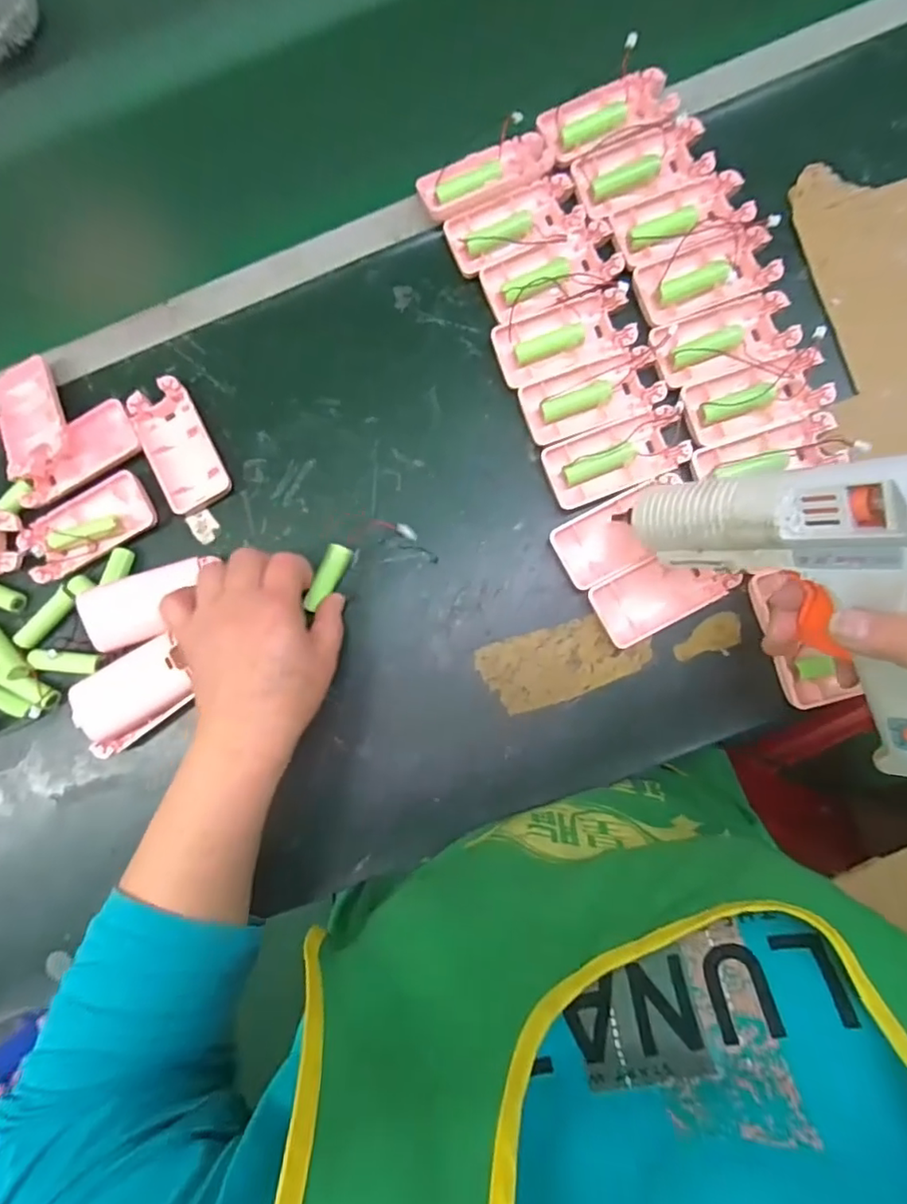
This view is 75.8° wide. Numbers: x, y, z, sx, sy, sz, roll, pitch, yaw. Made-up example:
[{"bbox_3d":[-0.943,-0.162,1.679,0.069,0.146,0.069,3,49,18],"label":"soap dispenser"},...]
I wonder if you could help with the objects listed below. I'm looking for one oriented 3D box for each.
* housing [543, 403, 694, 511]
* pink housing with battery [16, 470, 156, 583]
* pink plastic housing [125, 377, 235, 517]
[{"bbox_3d":[0.111,-0.098,0.398,0.093,0.012,0.044,-20,85,1],"label":"housing"},{"bbox_3d":[-0.260,-0.051,0.413,0.094,0.009,0.047,-34,85,0],"label":"pink housing with battery"},{"bbox_3d":[-0.197,-0.112,0.421,0.047,0.015,0.095,-27,85,1],"label":"pink plastic housing"}]

